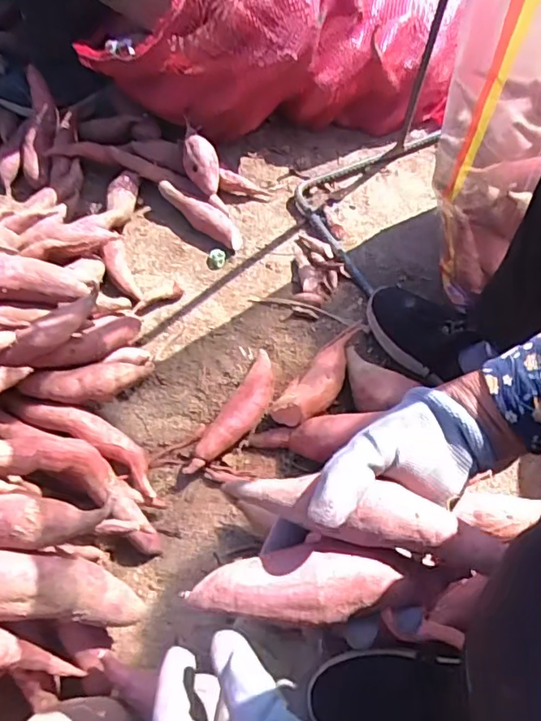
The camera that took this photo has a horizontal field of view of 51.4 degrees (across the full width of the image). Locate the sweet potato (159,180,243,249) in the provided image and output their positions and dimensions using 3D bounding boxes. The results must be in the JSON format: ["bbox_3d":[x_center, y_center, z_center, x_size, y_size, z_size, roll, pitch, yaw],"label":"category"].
[{"bbox_3d":[-0.099,-0.207,0.797,0.145,0.029,0.037,33,66,15],"label":"sweet potato"}]

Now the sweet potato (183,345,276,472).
[{"bbox_3d":[-0.031,0.059,0.632,0.044,0.044,0.171,25,64,11],"label":"sweet potato"}]

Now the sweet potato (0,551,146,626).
[{"bbox_3d":[-0.194,0.178,0.443,0.192,0.053,0.052,15,61,-14],"label":"sweet potato"}]

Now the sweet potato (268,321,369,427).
[{"bbox_3d":[0.062,0.016,0.657,0.055,0.066,0.163,31,66,14],"label":"sweet potato"}]

